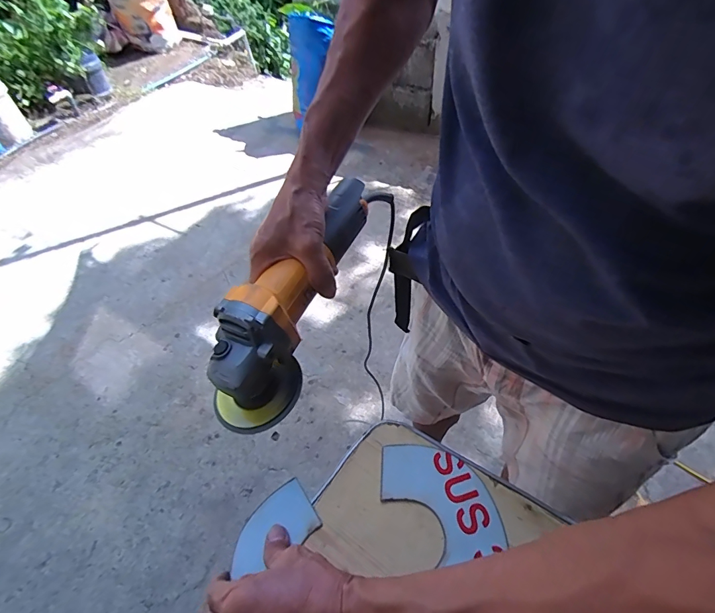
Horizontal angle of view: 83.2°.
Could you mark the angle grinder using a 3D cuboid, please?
[{"bbox_3d":[-0.063,-0.019,0.415,0.077,0.088,0.294,20,72,18],"label":"angle grinder"}]

